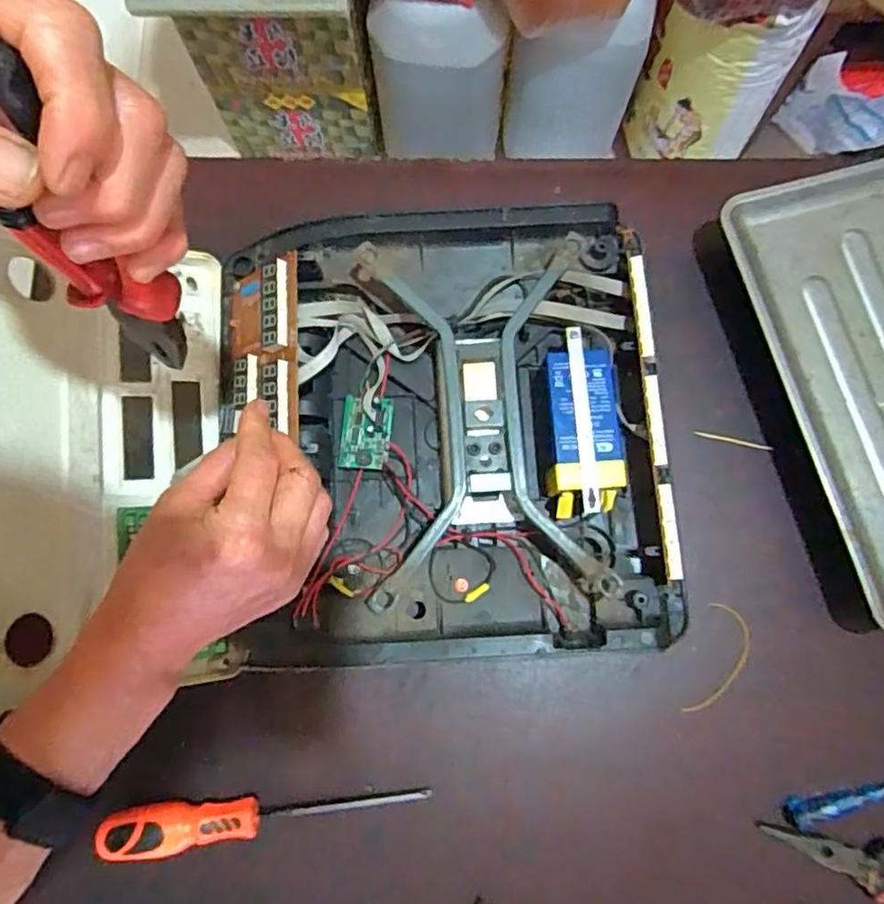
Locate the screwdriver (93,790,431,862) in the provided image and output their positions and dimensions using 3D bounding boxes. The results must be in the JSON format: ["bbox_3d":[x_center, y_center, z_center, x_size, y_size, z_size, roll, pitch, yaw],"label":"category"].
[{"bbox_3d":[-0.124,0.251,0.440,0.219,0.031,0.031,-7,80,-1],"label":"screwdriver"}]

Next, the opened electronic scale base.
[{"bbox_3d":[0.001,-0.016,0.463,0.313,0.055,0.317,-5,80,0],"label":"opened electronic scale base"}]

